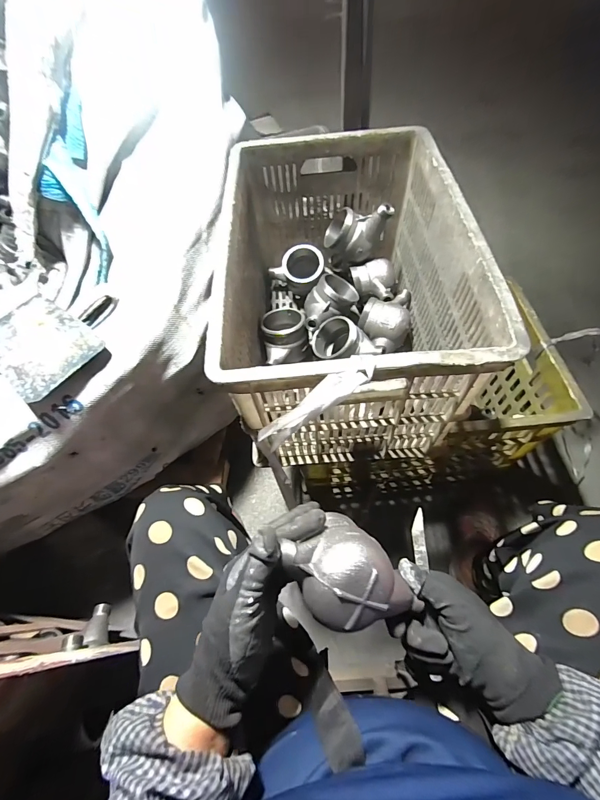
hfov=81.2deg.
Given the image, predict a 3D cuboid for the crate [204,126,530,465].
[{"bbox_3d":[0.067,-0.155,0.556,0.309,0.262,0.509,-4,60,2],"label":"crate"}]

